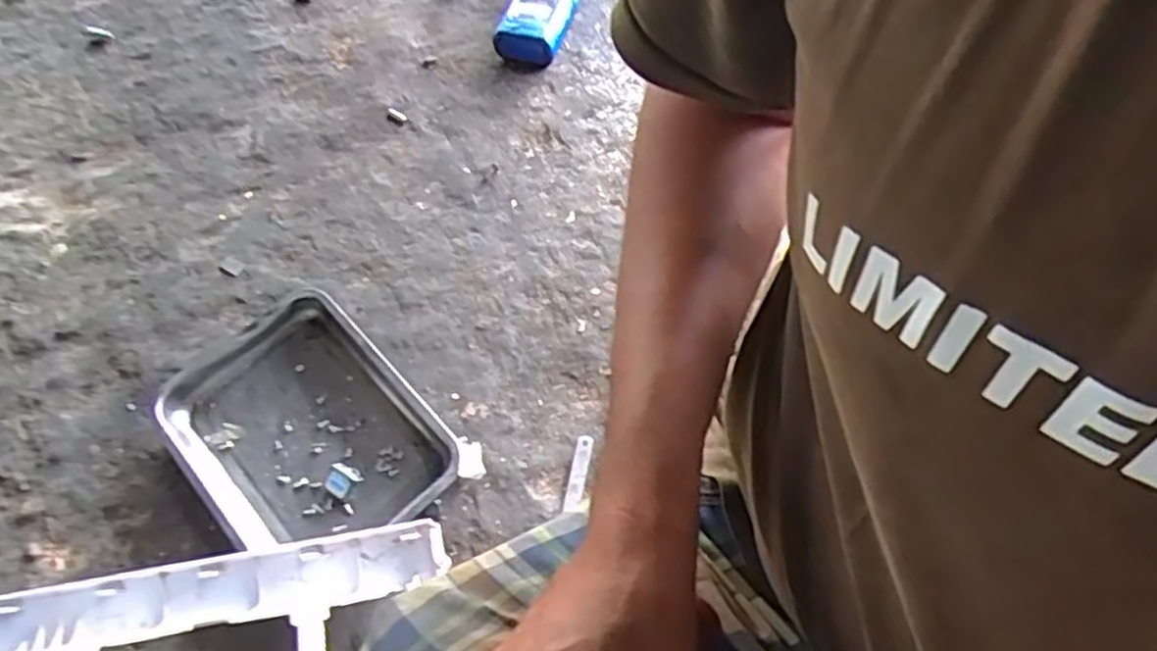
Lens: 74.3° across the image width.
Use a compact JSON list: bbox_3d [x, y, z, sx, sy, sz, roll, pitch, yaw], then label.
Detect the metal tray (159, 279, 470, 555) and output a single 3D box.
[{"bbox_3d":[-0.342,0.135,0.956,0.265,0.040,0.340,-37,66,-18],"label":"metal tray"}]

